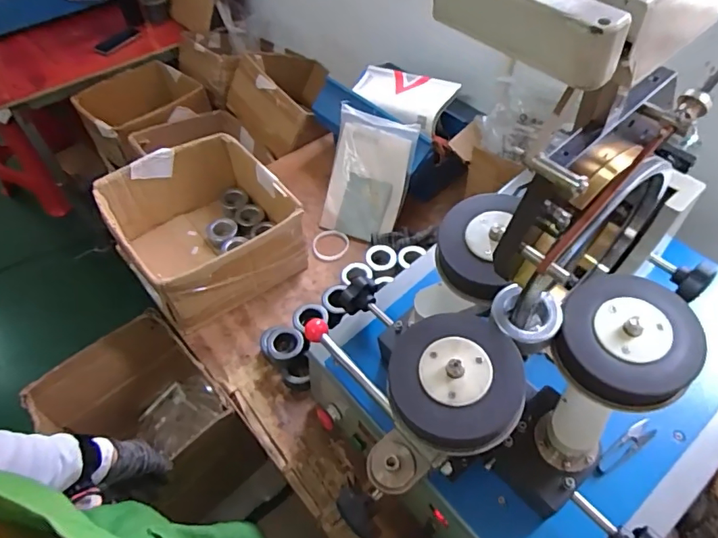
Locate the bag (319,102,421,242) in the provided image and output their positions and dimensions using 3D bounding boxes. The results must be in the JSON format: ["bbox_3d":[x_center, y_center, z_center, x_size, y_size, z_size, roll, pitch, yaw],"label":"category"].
[{"bbox_3d":[0.017,-0.209,1.133,0.181,0.276,0.048,18,11,16],"label":"bag"}]

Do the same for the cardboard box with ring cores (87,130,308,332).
[{"bbox_3d":[-0.326,-0.083,1.066,0.314,0.200,0.355,-32,58,-22],"label":"cardboard box with ring cores"}]

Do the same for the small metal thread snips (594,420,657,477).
[{"bbox_3d":[0.342,0.230,0.638,0.104,0.006,0.026,-27,77,-15],"label":"small metal thread snips"}]

